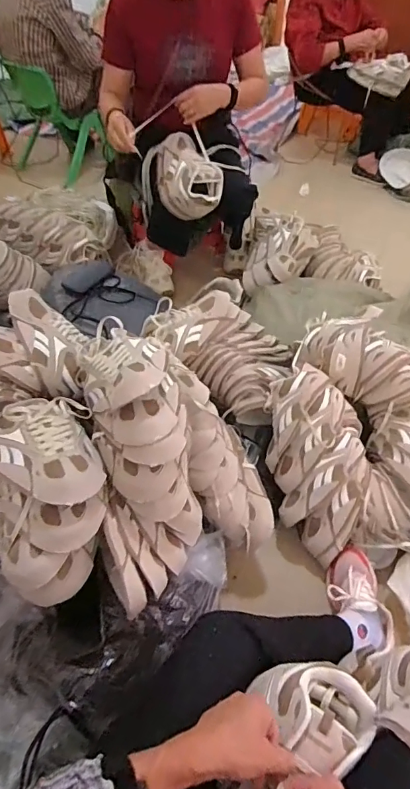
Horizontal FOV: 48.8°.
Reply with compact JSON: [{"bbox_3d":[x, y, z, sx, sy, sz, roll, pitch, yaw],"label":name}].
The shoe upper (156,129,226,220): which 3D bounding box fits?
[{"bbox_3d":[-0.045,-0.632,1.309,0.179,0.153,0.226,-4,48,-5],"label":"shoe upper"}]

